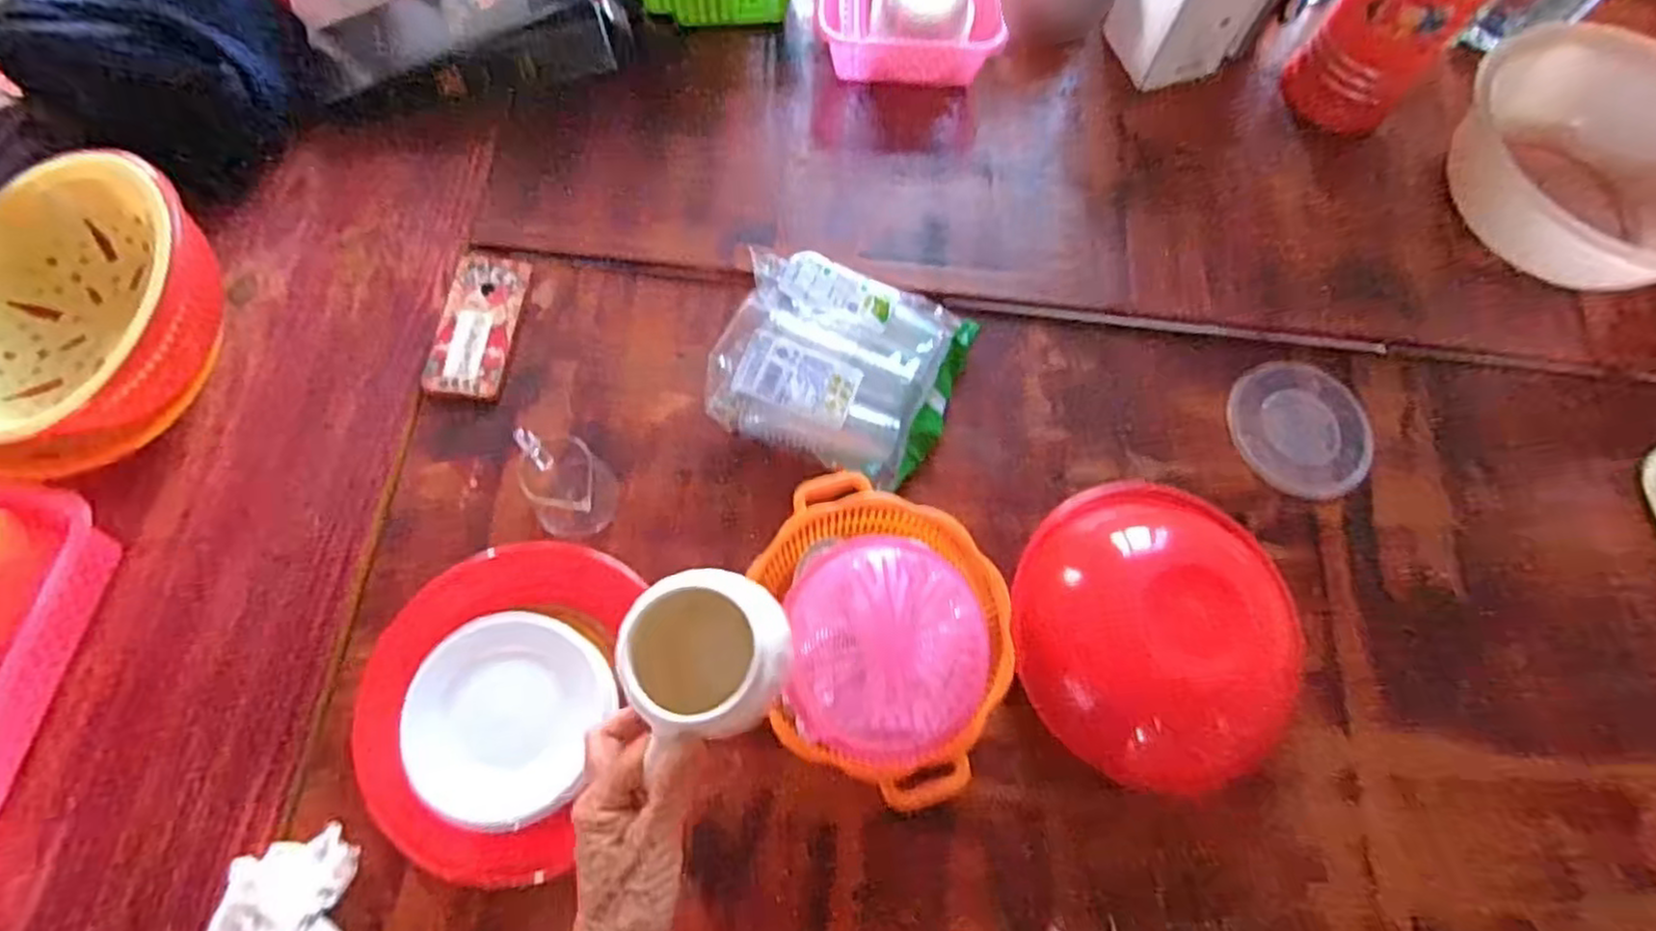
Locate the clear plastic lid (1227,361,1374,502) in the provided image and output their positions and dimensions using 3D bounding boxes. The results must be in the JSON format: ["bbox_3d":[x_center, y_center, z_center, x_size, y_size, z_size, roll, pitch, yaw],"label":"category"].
[{"bbox_3d":[0.487,-0.040,0.775,0.133,0.015,0.145,1,70,-2],"label":"clear plastic lid"}]

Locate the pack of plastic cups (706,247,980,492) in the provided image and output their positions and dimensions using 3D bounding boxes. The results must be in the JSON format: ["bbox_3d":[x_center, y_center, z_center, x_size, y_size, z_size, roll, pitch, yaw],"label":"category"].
[{"bbox_3d":[0.012,-0.095,0.733,0.221,0.068,0.187,19,70,5],"label":"pack of plastic cups"}]

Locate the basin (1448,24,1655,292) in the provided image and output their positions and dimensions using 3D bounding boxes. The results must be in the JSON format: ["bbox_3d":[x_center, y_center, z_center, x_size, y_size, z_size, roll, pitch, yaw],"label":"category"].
[{"bbox_3d":[0.819,-0.330,0.814,0.249,0.123,0.320,-13,71,-7],"label":"basin"}]

